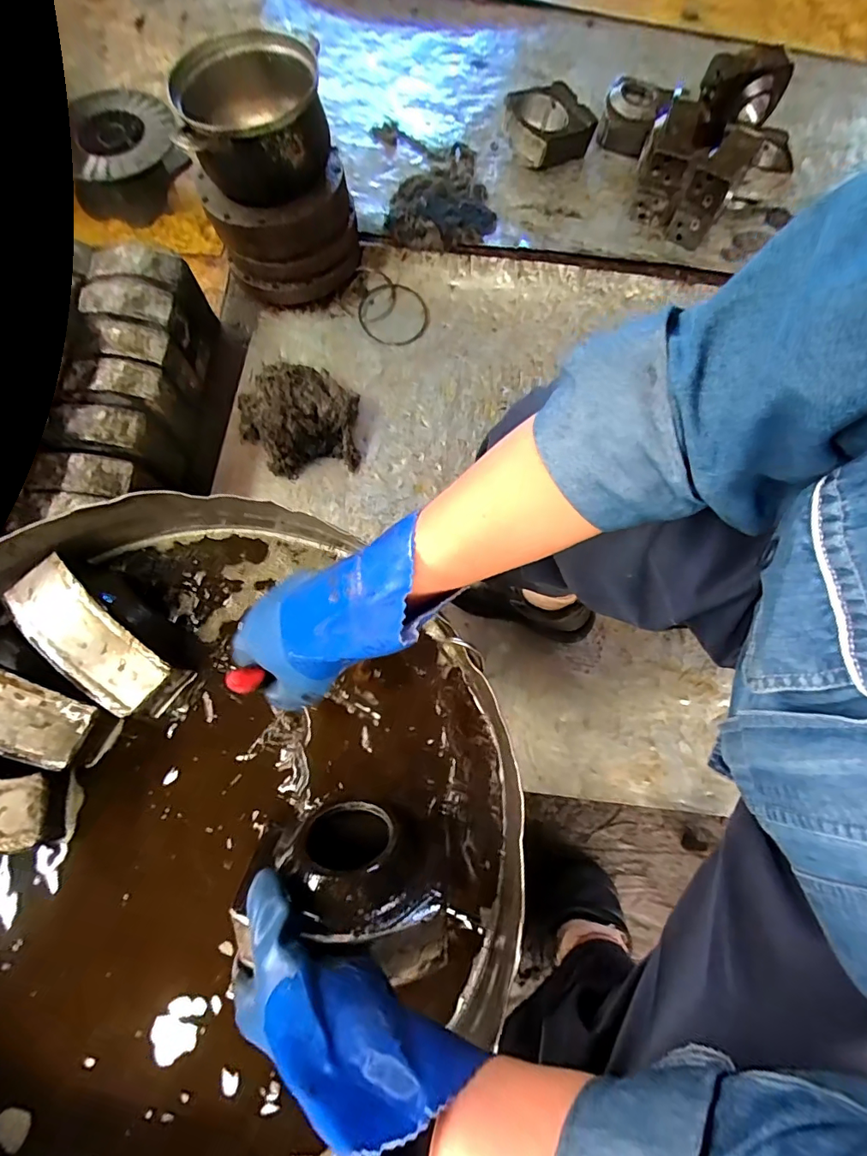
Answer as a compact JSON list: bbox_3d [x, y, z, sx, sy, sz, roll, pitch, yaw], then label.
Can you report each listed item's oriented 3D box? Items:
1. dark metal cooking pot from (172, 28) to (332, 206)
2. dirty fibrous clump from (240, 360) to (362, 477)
[{"bbox_3d":[-0.279,-0.689,0.754,0.220,0.110,0.190,-2,74,-3],"label":"dark metal cooking pot"},{"bbox_3d":[-0.230,-0.272,0.844,0.194,0.061,0.185,0,75,1],"label":"dirty fibrous clump"}]

